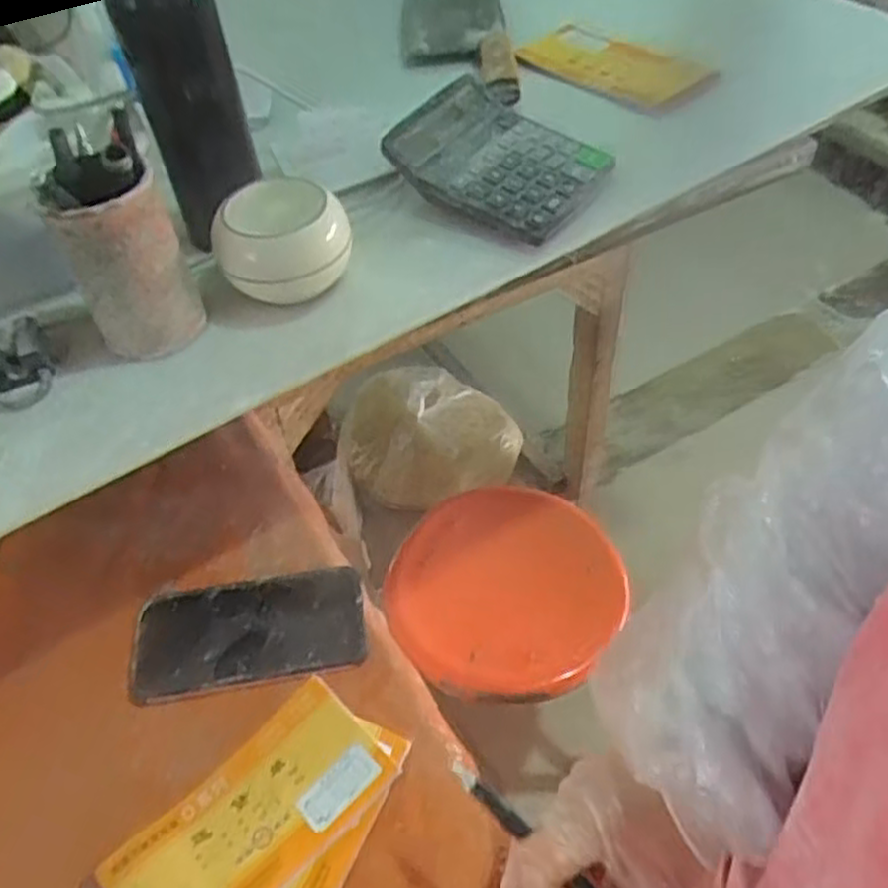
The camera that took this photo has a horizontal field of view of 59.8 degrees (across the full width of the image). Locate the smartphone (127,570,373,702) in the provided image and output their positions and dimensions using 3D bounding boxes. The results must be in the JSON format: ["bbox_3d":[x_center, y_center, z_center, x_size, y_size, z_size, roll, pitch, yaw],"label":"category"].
[{"bbox_3d":[-0.137,0.129,0.544,0.159,0.013,0.078,-8,50,-4],"label":"smartphone"}]

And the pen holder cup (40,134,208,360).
[{"bbox_3d":[-0.196,-0.120,0.475,0.065,0.119,0.067,-22,52,-15],"label":"pen holder cup"}]

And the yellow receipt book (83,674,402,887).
[{"bbox_3d":[-0.121,0.225,0.458,0.174,0.016,0.096,-39,55,-24],"label":"yellow receipt book"}]

